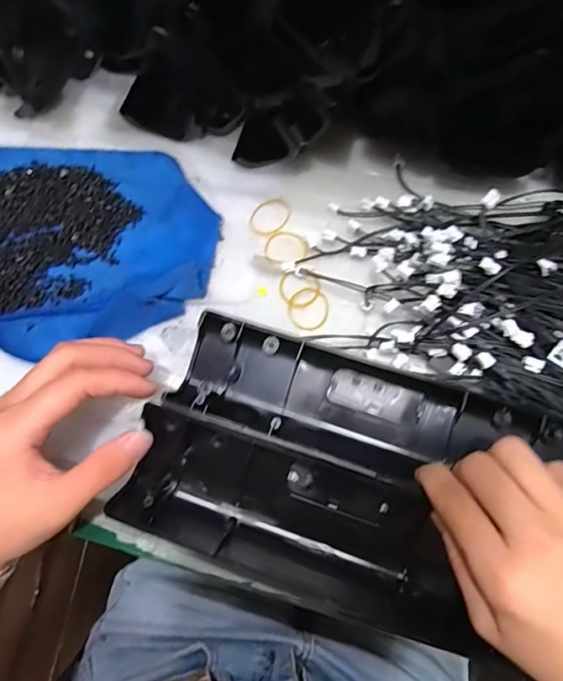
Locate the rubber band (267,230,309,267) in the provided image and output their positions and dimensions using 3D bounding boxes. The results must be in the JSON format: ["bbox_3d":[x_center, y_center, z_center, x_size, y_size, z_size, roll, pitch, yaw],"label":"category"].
[{"bbox_3d":[0.004,-0.068,0.358,0.031,0.006,0.028,-3,69,0],"label":"rubber band"}]

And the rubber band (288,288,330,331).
[{"bbox_3d":[0.019,-0.022,0.344,0.029,0.004,0.031,-1,71,3],"label":"rubber band"}]

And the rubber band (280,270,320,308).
[{"bbox_3d":[0.012,-0.035,0.347,0.028,0.007,0.023,12,69,6],"label":"rubber band"}]

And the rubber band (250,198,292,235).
[{"bbox_3d":[-0.008,-0.093,0.364,0.034,0.004,0.026,-44,74,-11],"label":"rubber band"}]

